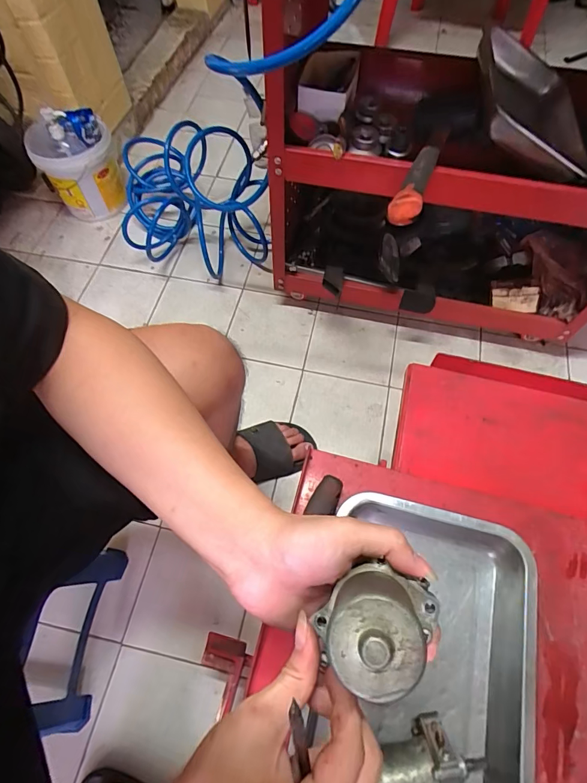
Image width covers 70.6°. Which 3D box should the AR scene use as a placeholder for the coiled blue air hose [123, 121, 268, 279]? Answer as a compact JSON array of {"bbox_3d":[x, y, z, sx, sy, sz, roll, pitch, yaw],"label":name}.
[{"bbox_3d":[-0.279,-0.507,1.023,0.332,0.286,0.429,-21,66,-10],"label":"coiled blue air hose"}]

